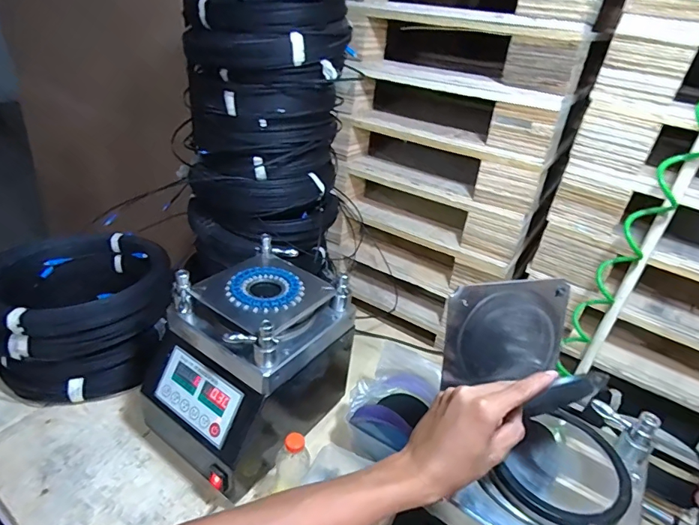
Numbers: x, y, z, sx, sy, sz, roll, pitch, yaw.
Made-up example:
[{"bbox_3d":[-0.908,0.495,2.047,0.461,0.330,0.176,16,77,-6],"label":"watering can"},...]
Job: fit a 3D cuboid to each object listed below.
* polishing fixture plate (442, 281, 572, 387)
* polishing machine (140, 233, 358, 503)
[{"bbox_3d":[0.199,0.086,0.556,0.167,0.128,0.012,-5,15,-13],"label":"polishing fixture plate"},{"bbox_3d":[-0.152,0.157,0.730,0.237,0.299,0.289,25,35,29],"label":"polishing machine"}]

